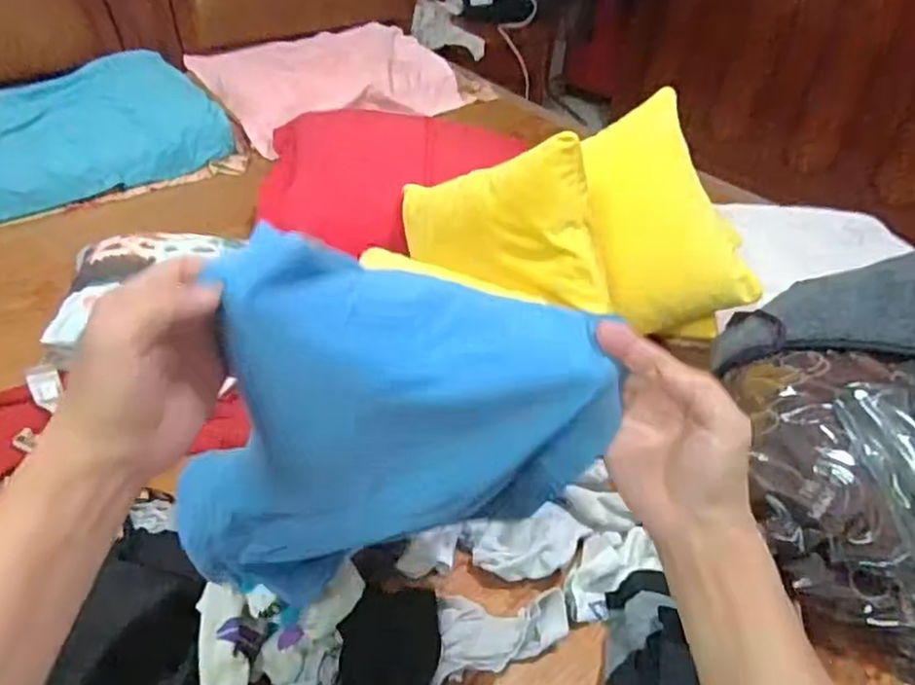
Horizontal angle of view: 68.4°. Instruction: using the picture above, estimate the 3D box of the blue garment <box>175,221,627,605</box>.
[{"bbox_3d":[-0.052,0.073,0.468,0.284,0.309,0.049,-1,41,-9],"label":"blue garment"}]

